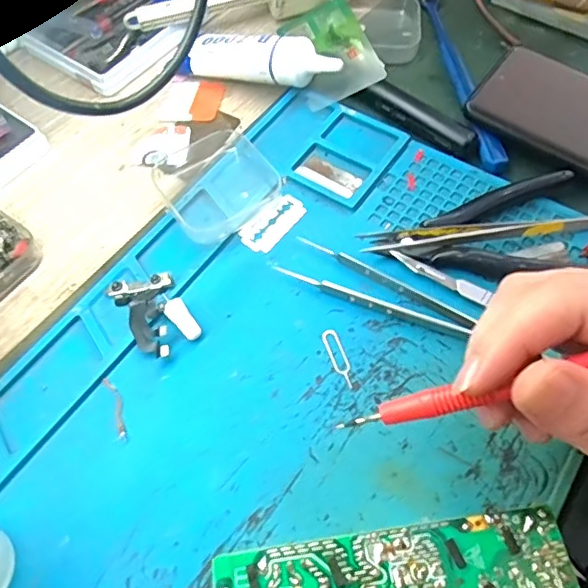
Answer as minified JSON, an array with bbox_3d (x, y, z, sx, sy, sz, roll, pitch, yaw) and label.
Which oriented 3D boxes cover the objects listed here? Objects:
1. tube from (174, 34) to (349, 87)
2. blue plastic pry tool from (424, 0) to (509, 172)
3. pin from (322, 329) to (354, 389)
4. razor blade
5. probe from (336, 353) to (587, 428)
[{"bbox_3d":[-0.022,-0.155,0.375,0.110,0.033,0.030,21,63,14],"label":"tube"},{"bbox_3d":[0.113,-0.147,0.377,0.013,0.008,0.169,-7,60,-2],"label":"blue plastic pry tool"},{"bbox_3d":[0.022,0.031,0.280,0.008,0.004,0.033,-18,61,-8],"label":"pin"},{"bbox_3d":[-0.012,-0.042,0.324,0.022,0.004,0.043,36,68,21],"label":"razor blade"},{"bbox_3d":[0.074,0.028,0.181,0.126,0.008,0.009,-19,58,19],"label":"probe"}]

